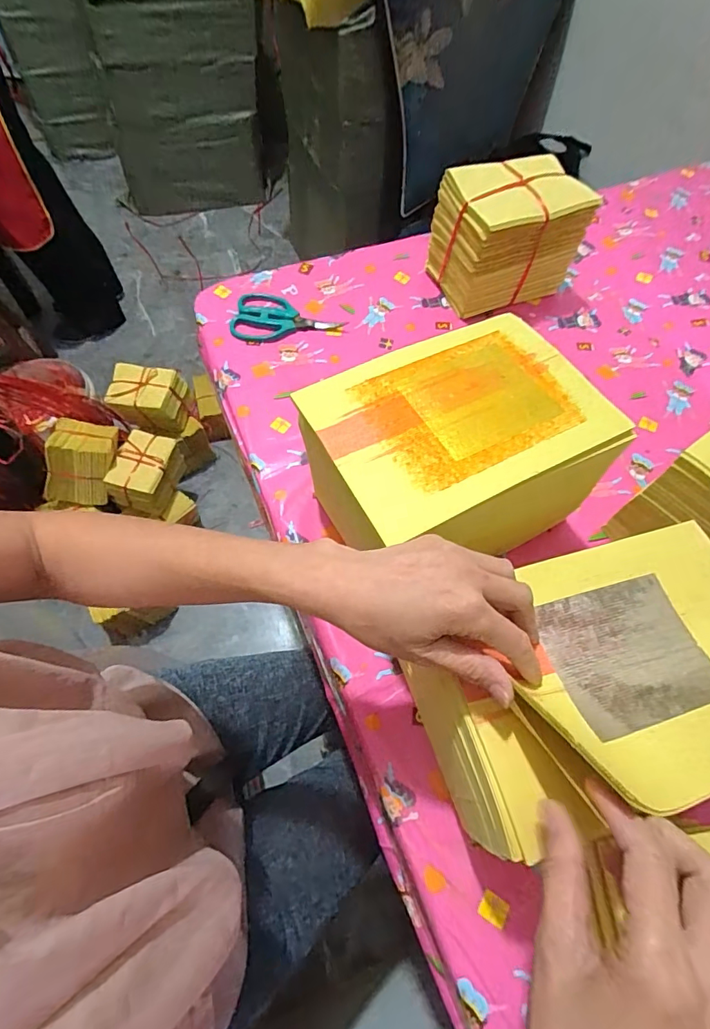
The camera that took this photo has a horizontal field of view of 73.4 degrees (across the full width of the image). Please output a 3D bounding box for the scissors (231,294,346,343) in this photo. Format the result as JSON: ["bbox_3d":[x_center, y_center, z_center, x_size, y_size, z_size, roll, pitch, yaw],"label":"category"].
[{"bbox_3d":[-0.090,-0.262,0.640,0.147,0.006,0.083,7,63,2],"label":"scissors"}]

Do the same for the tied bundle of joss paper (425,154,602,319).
[{"bbox_3d":[0.199,-0.368,0.635,0.159,0.145,0.110,-17,65,-11],"label":"tied bundle of joss paper"}]

